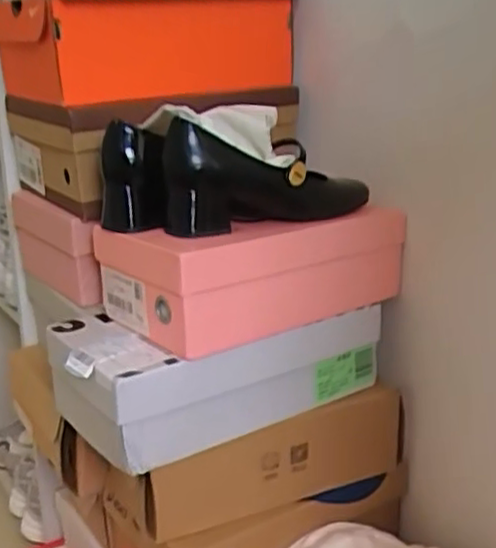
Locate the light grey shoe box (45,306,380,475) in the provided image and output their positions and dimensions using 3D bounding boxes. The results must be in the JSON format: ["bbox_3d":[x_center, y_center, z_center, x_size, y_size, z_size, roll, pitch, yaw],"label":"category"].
[{"bbox_3d":[-0.034,0.085,0.708,0.318,0.099,0.170,-14,20,-36],"label":"light grey shoe box"}]

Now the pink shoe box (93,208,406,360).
[{"bbox_3d":[0.007,-0.014,0.708,0.284,0.092,0.171,-15,21,-38],"label":"pink shoe box"}]

